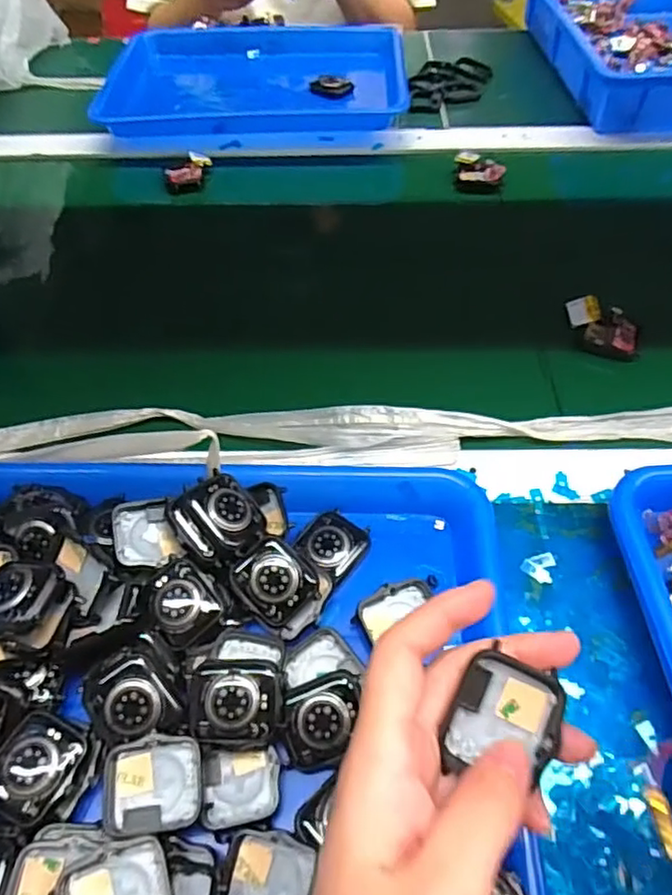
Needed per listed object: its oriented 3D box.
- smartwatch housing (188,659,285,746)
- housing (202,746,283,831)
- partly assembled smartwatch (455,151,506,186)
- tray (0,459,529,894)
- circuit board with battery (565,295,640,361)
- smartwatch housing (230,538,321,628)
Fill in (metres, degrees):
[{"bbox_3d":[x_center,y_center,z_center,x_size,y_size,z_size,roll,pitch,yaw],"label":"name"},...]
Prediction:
[{"bbox_3d":[-0.047,0.119,0.293,0.043,0.011,0.035,0,54,2],"label":"smartwatch housing"},{"bbox_3d":[-0.044,0.157,0.288,0.035,0.014,0.033,-4,54,-1],"label":"housing"},{"bbox_3d":[0.144,-0.280,0.618,0.050,0.021,0.032,13,55,11],"label":"partly assembled smartwatch"},{"bbox_3d":[-0.080,0.111,0.304,0.328,0.050,0.254,1,54,2],"label":"tray"},{"bbox_3d":[0.203,-0.091,0.473,0.052,0.027,0.037,8,54,7],"label":"circuit board with battery"},{"bbox_3d":[-0.032,0.072,0.332,0.042,0.007,0.035,43,78,9],"label":"smartwatch housing"}]

